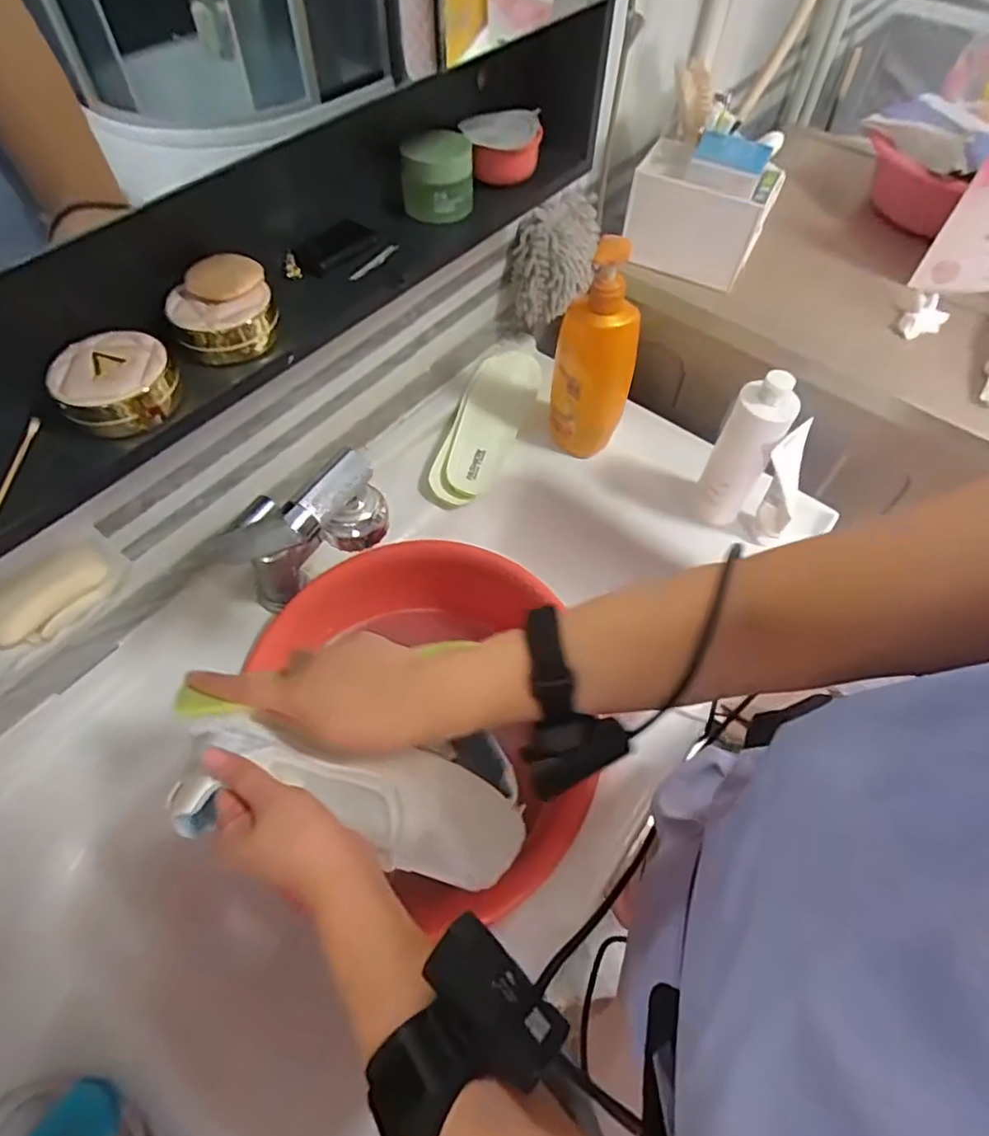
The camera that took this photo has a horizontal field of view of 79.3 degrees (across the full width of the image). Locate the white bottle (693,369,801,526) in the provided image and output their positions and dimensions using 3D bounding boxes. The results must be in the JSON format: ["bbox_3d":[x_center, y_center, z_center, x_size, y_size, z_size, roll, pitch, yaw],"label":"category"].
[{"bbox_3d":[0.263,-0.118,0.644,0.055,0.190,0.047,24,60,13],"label":"white bottle"}]

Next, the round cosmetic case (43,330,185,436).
[{"bbox_3d":[-0.248,-0.122,0.394,0.070,0.033,0.061,-33,64,-20],"label":"round cosmetic case"}]

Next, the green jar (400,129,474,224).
[{"bbox_3d":[-0.050,-0.346,0.526,0.063,0.053,0.057,-1,58,-3],"label":"green jar"}]

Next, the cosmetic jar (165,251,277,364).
[{"bbox_3d":[-0.194,-0.186,0.430,0.068,0.047,0.056,-19,60,-13],"label":"cosmetic jar"}]

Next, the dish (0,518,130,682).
[{"bbox_3d":[-0.354,0.022,0.460,0.078,0.026,0.126,34,63,18],"label":"dish"}]

